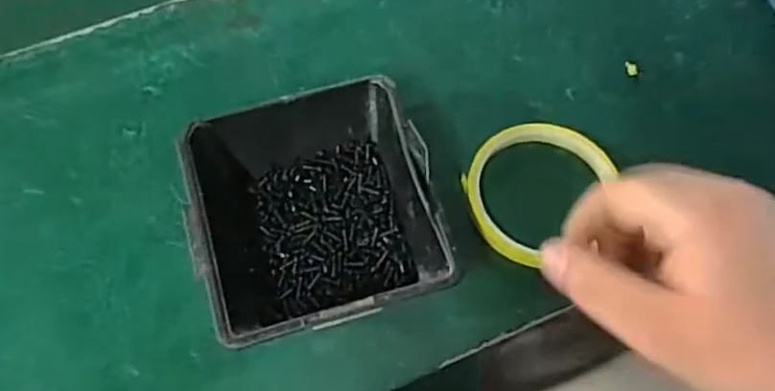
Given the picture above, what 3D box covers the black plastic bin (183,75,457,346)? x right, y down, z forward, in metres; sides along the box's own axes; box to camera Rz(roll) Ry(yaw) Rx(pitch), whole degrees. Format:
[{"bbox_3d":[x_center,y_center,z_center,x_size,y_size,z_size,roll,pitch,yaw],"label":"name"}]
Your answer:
[{"bbox_3d":[-0.039,0.007,0.344,0.114,0.066,0.131,-14,69,-7],"label":"black plastic bin"}]

